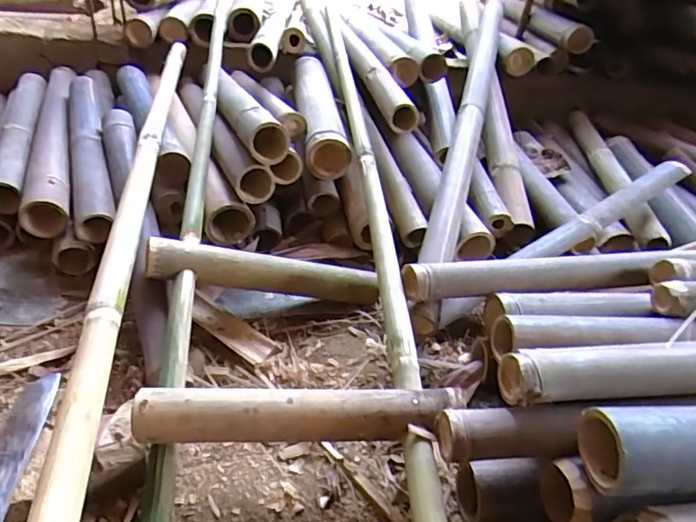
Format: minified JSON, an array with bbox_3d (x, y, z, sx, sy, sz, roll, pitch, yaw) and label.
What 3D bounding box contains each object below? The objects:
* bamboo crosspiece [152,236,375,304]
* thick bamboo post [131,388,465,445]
[{"bbox_3d":[-0.119,0.019,0.773,0.346,0.059,0.050,9,32,-22],"label":"bamboo crosspiece"},{"bbox_3d":[-0.049,0.165,0.551,0.342,0.046,0.049,2,35,-6],"label":"thick bamboo post"}]

